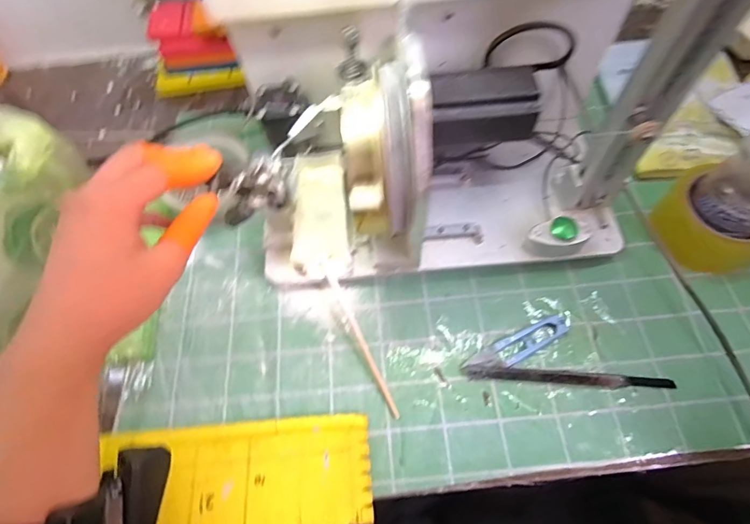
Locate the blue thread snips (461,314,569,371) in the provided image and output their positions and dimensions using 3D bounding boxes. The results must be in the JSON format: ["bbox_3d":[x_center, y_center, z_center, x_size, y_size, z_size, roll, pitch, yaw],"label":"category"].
[{"bbox_3d":[0.132,0.076,0.388,0.106,0.008,0.023,-24,65,-9],"label":"blue thread snips"}]

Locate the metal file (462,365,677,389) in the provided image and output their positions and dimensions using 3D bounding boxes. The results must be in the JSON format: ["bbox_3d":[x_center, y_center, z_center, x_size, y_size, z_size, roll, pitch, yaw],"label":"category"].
[{"bbox_3d":[0.168,0.101,0.370,0.172,0.011,0.012,3,64,5],"label":"metal file"}]

